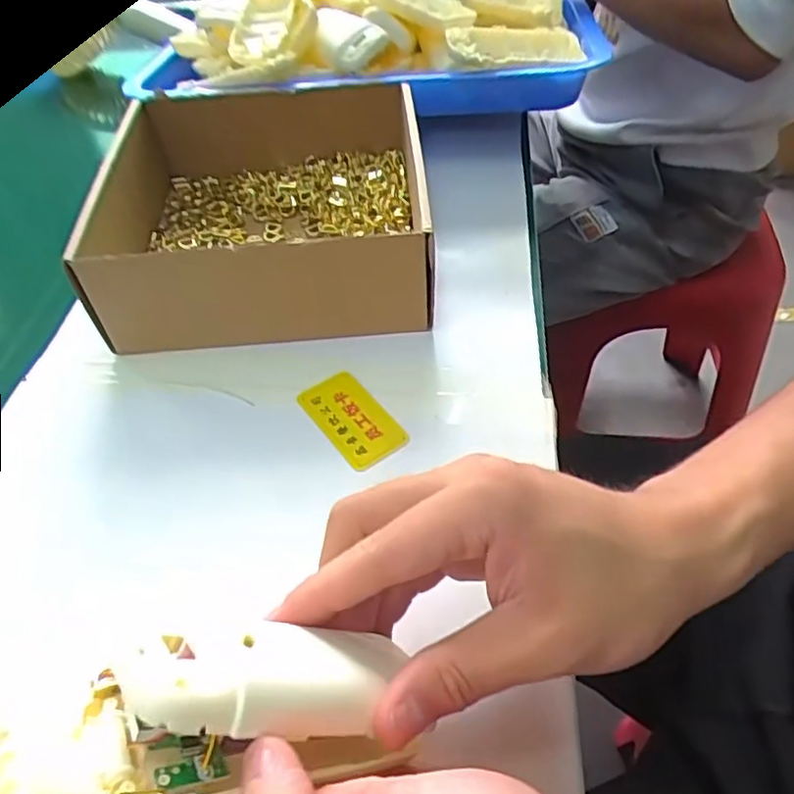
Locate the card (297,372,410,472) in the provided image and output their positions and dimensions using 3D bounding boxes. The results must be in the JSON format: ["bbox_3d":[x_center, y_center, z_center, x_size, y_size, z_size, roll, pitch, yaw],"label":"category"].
[{"bbox_3d":[-0.025,0.012,0.360,0.034,0.004,0.066,-31,54,-19],"label":"card"}]

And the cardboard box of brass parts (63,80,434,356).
[{"bbox_3d":[-0.084,-0.136,0.444,0.194,0.068,0.208,-6,49,1],"label":"cardboard box of brass parts"}]

